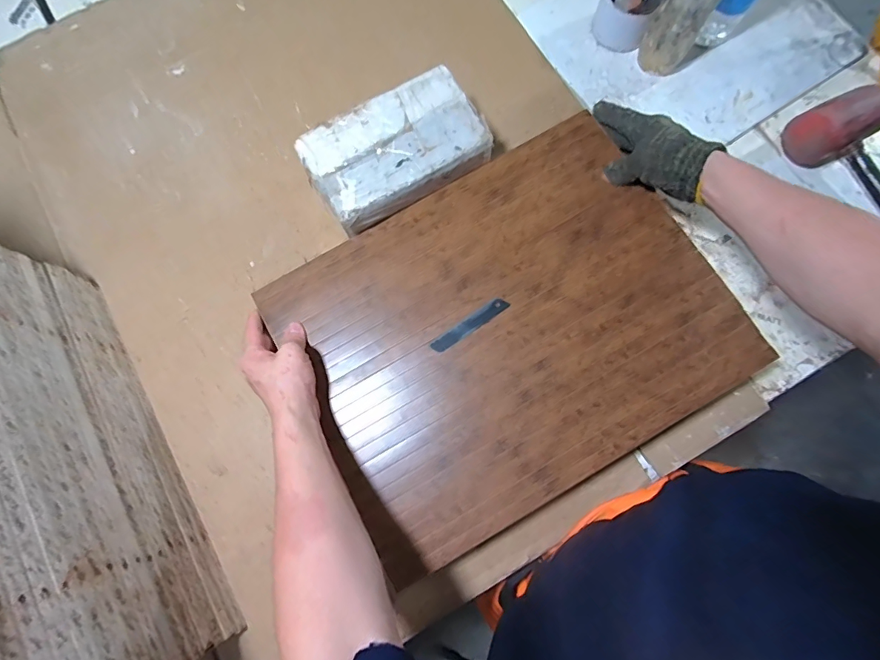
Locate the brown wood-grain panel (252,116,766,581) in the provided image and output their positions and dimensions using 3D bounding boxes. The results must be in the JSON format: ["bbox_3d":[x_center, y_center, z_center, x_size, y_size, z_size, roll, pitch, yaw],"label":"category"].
[{"bbox_3d":[0.072,-0.007,0.475,0.448,0.016,0.350,-30,79,-5],"label":"brown wood-grain panel"}]

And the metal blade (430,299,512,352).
[{"bbox_3d":[0.034,-0.006,0.482,0.097,0.004,0.016,-34,80,-6],"label":"metal blade"}]

